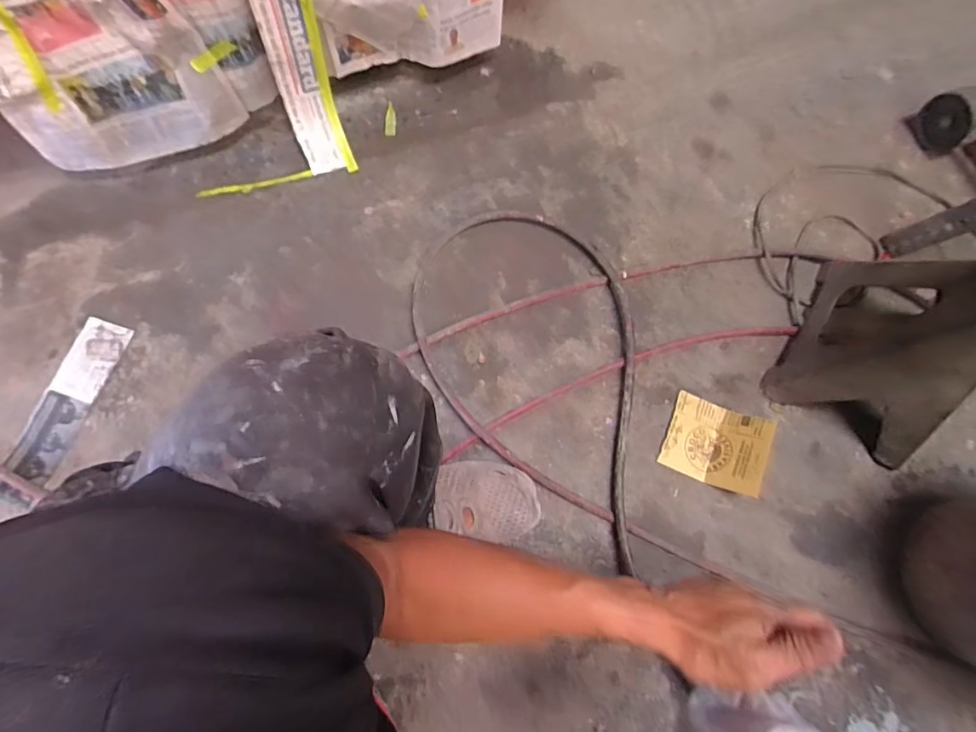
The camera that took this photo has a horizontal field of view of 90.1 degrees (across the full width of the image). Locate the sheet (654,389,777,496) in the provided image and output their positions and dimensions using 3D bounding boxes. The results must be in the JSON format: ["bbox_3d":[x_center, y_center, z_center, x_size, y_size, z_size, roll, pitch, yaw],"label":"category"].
[{"bbox_3d":[0.325,0.107,0.690,0.125,0.044,0.117,23,75,6],"label":"sheet"}]

